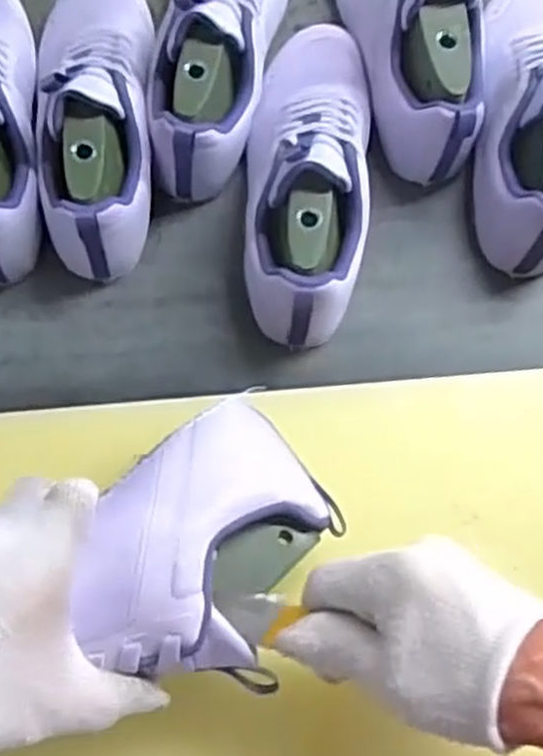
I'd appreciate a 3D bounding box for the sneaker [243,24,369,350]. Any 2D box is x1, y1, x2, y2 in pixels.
[{"bbox_3d":[0.025,-0.157,0.548,0.081,0.105,0.260,4,68,1],"label":"sneaker"}]

